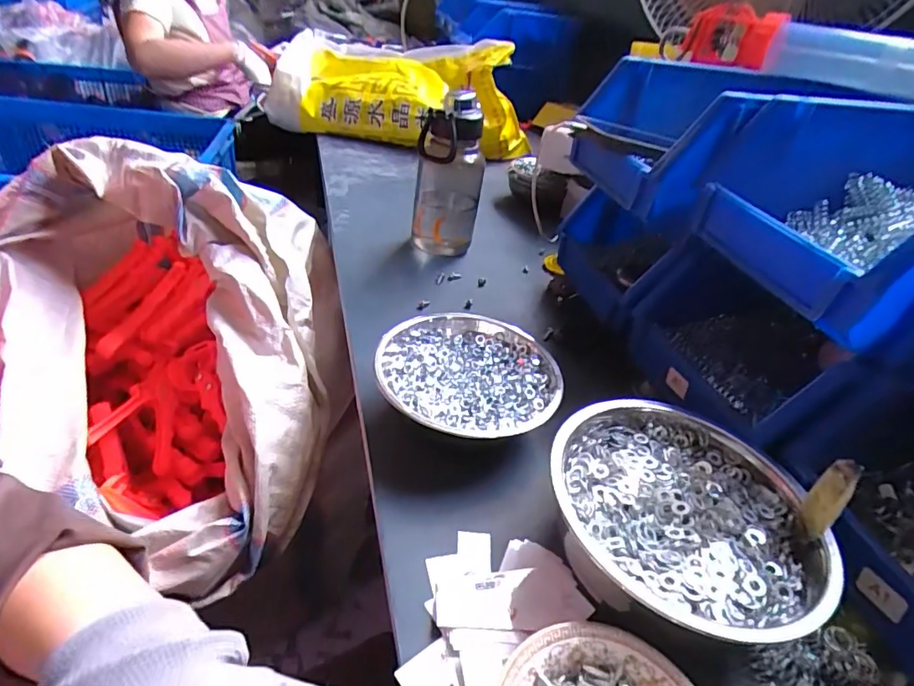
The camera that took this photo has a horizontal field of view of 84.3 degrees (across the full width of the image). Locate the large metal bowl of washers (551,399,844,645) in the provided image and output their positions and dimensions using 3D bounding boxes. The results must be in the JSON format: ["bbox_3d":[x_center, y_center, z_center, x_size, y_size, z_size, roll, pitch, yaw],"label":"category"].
[{"bbox_3d":[0.160,0.126,0.372,0.176,0.073,0.187,6,34,-4],"label":"large metal bowl of washers"}]

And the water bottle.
[{"bbox_3d":[-0.011,-0.233,0.722,0.094,0.213,0.092,5,34,-5],"label":"water bottle"}]

